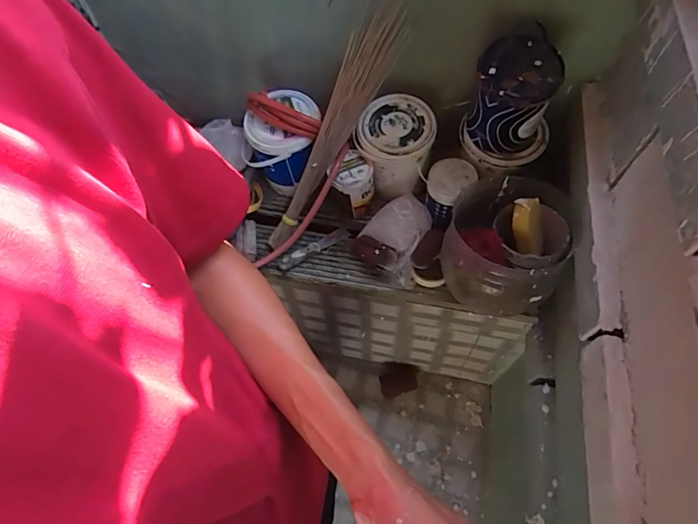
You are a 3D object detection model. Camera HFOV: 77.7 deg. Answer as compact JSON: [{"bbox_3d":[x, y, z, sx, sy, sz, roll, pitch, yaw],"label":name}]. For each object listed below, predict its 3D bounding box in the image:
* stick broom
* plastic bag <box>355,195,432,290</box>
[{"bbox_3d":[-0.041,-0.286,0.972,0.099,0.085,0.569,37,110,22],"label":"stick broom"},{"bbox_3d":[0.105,-0.076,1.031,0.158,0.110,0.235,15,61,12],"label":"plastic bag"}]

